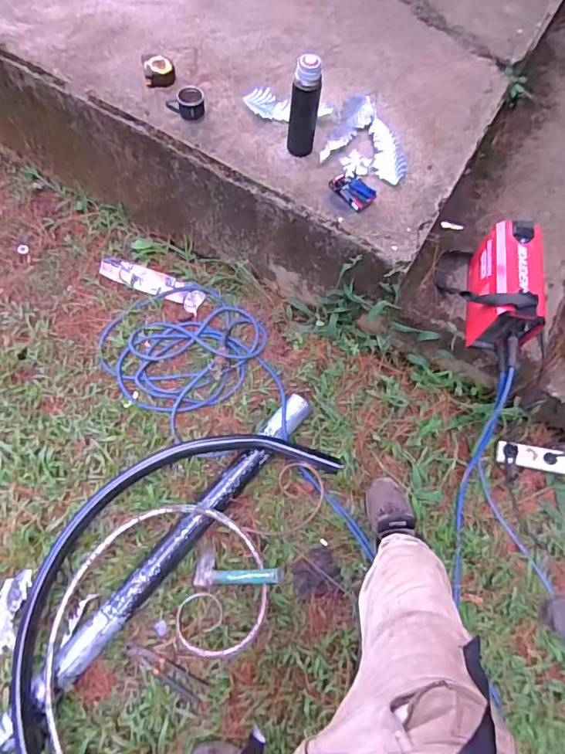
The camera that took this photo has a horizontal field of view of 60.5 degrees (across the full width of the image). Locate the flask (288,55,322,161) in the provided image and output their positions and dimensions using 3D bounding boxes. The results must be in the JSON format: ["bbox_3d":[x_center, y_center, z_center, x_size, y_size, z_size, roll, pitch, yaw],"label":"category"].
[{"bbox_3d":[0.049,-0.601,1.089,0.066,0.205,0.056,7,68,-3],"label":"flask"}]

